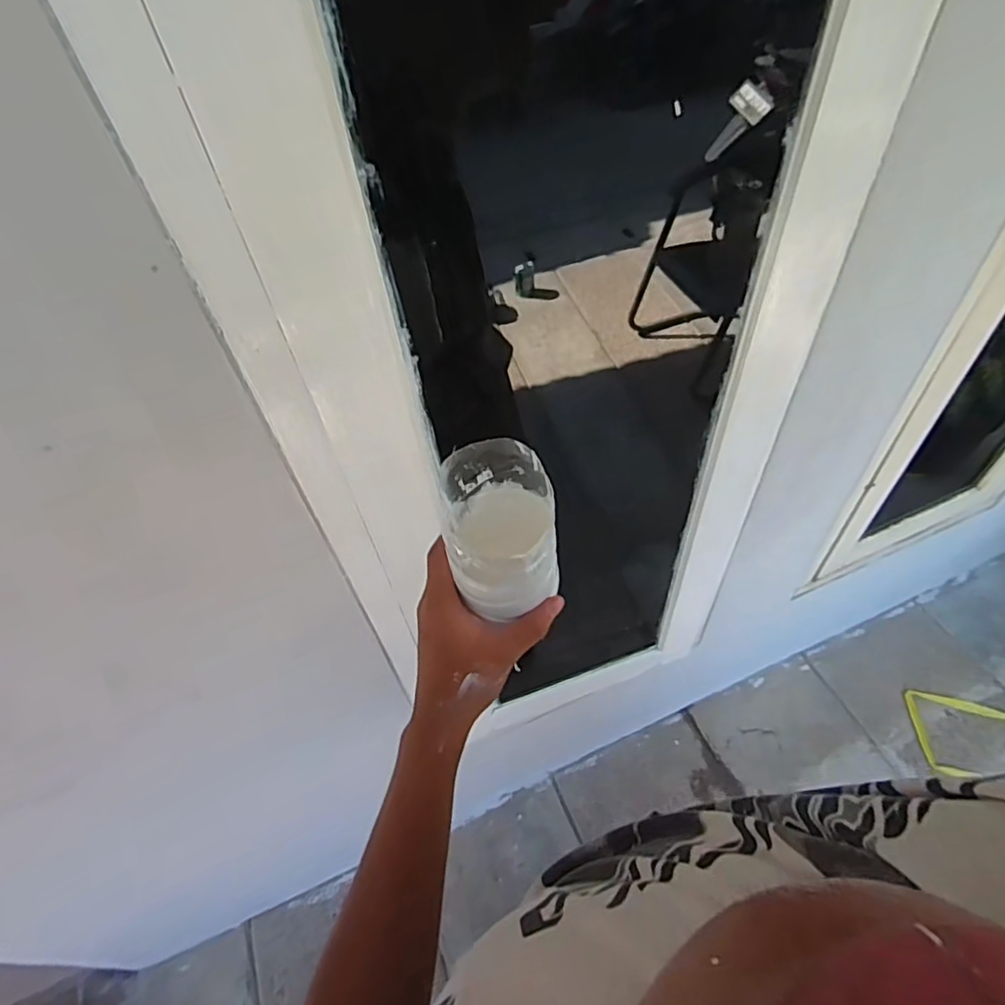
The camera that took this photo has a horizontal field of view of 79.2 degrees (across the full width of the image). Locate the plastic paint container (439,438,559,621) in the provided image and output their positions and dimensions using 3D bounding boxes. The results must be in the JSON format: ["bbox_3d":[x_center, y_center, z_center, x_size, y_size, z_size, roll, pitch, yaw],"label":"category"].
[{"bbox_3d":[-0.001,0.019,0.453,0.082,0.103,0.093,-9,51,-2],"label":"plastic paint container"}]

